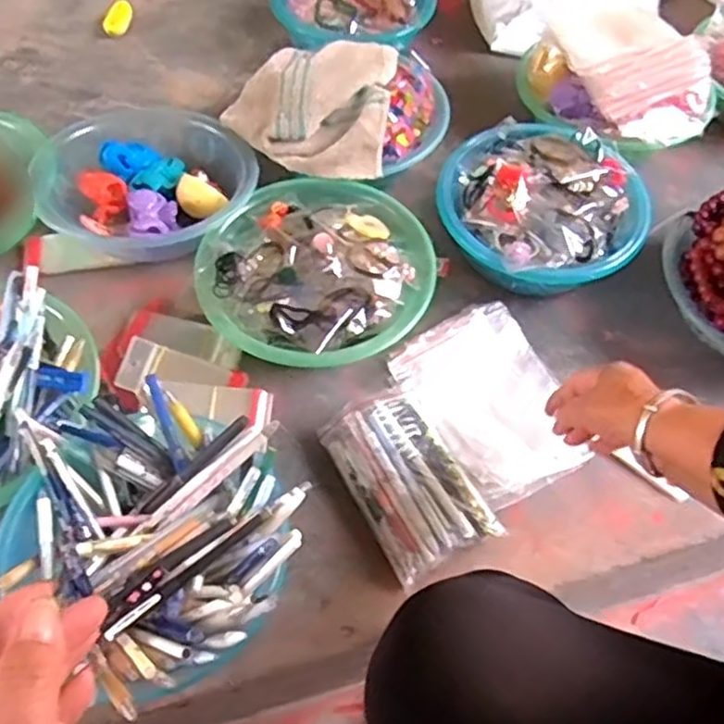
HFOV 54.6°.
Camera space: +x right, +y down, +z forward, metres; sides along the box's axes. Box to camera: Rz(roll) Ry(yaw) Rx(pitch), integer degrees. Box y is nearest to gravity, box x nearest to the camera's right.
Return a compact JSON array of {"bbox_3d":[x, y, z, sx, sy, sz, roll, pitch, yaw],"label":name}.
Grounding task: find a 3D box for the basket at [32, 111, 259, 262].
[{"bbox_3d":[-0.239,-0.191,0.804,0.233,0.083,0.204,-6,57,-5],"label":"basket"}]

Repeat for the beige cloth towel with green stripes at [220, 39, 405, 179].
[{"bbox_3d":[-0.062,-0.310,0.809,0.190,0.053,0.205,7,57,3],"label":"beige cloth towel with green stripes"}]

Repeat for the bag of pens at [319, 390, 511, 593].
[{"bbox_3d":[0.041,0.104,0.637,0.099,0.045,0.158,-25,61,-16],"label":"bag of pens"}]

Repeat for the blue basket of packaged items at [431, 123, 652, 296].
[{"bbox_3d":[0.193,-0.162,0.779,0.210,0.108,0.205,1,57,-1],"label":"blue basket of packaged items"}]

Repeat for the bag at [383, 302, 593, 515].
[{"bbox_3d":[0.133,0.034,0.695,0.147,0.030,0.188,-29,62,-19],"label":"bag"}]

